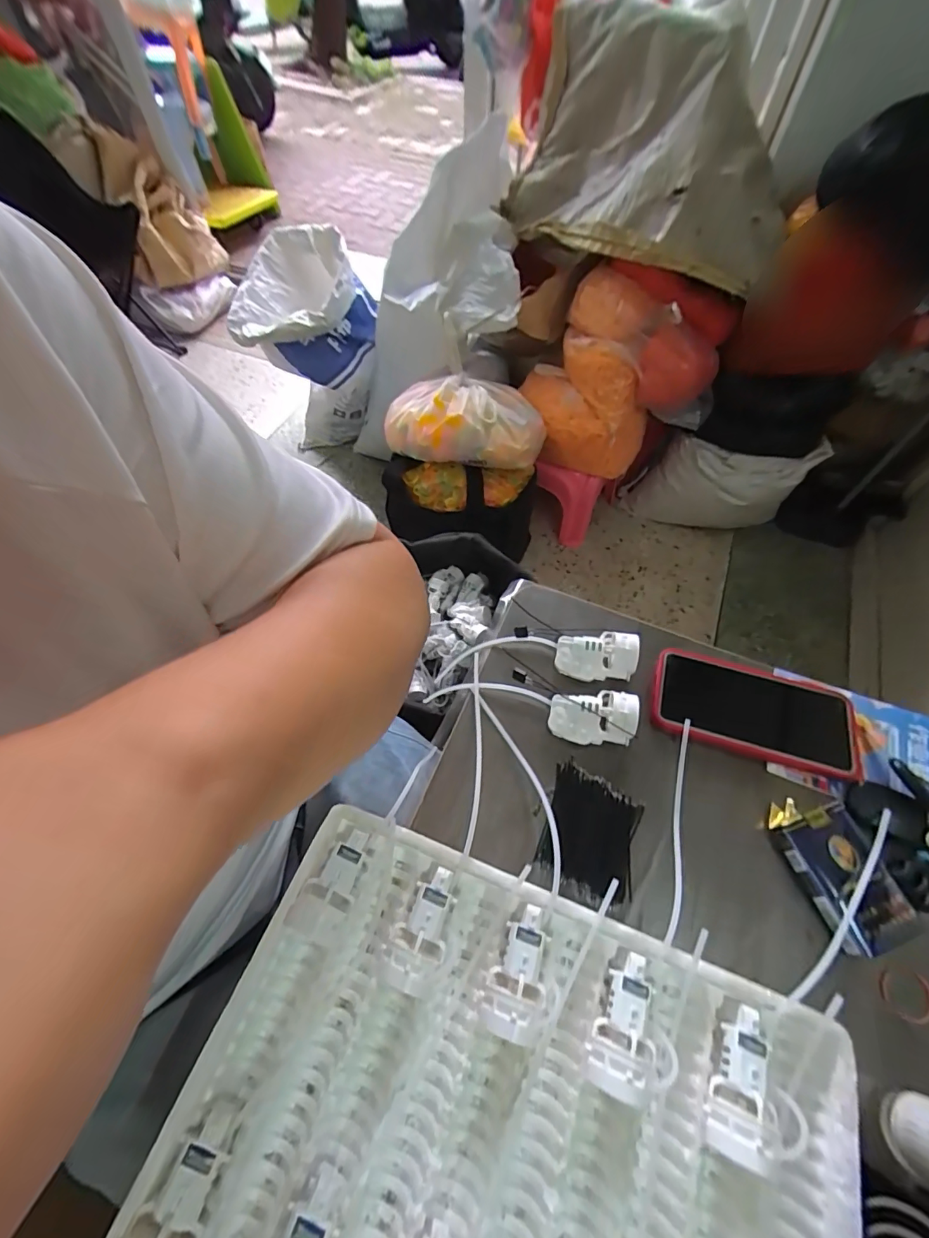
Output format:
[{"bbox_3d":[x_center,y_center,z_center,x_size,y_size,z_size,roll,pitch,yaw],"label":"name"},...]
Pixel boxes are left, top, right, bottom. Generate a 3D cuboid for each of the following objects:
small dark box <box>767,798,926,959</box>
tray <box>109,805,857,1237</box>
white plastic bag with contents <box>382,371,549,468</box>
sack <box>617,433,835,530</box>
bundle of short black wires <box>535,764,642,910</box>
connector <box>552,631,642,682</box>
[{"bbox_3d":[0.270,0.178,0.337,0.057,0.019,0.094,-13,60,-8],"label":"small dark box"},{"bbox_3d":[0.021,0.286,0.256,0.334,0.052,0.244,19,61,11],"label":"tray"},{"bbox_3d":[-0.004,-0.483,1.150,0.392,0.128,0.215,11,59,6],"label":"white plastic bag with contents"},{"bbox_3d":[0.728,-0.374,1.380,0.425,0.287,0.156,3,59,1],"label":"sack"},{"bbox_3d":[0.096,0.164,0.359,0.068,0.014,0.087,18,60,10],"label":"bundle of short black wires"},{"bbox_3d":[0.116,0.032,0.412,0.067,0.027,0.035,2,59,1],"label":"connector"}]

